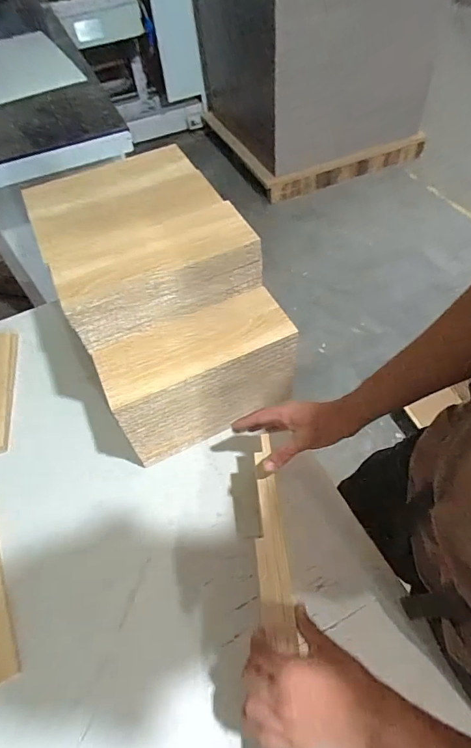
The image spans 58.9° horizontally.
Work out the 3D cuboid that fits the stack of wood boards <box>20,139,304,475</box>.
[{"bbox_3d":[-0.128,-0.133,0.727,0.289,0.276,0.401,-26,55,-13],"label":"stack of wood boards"}]

